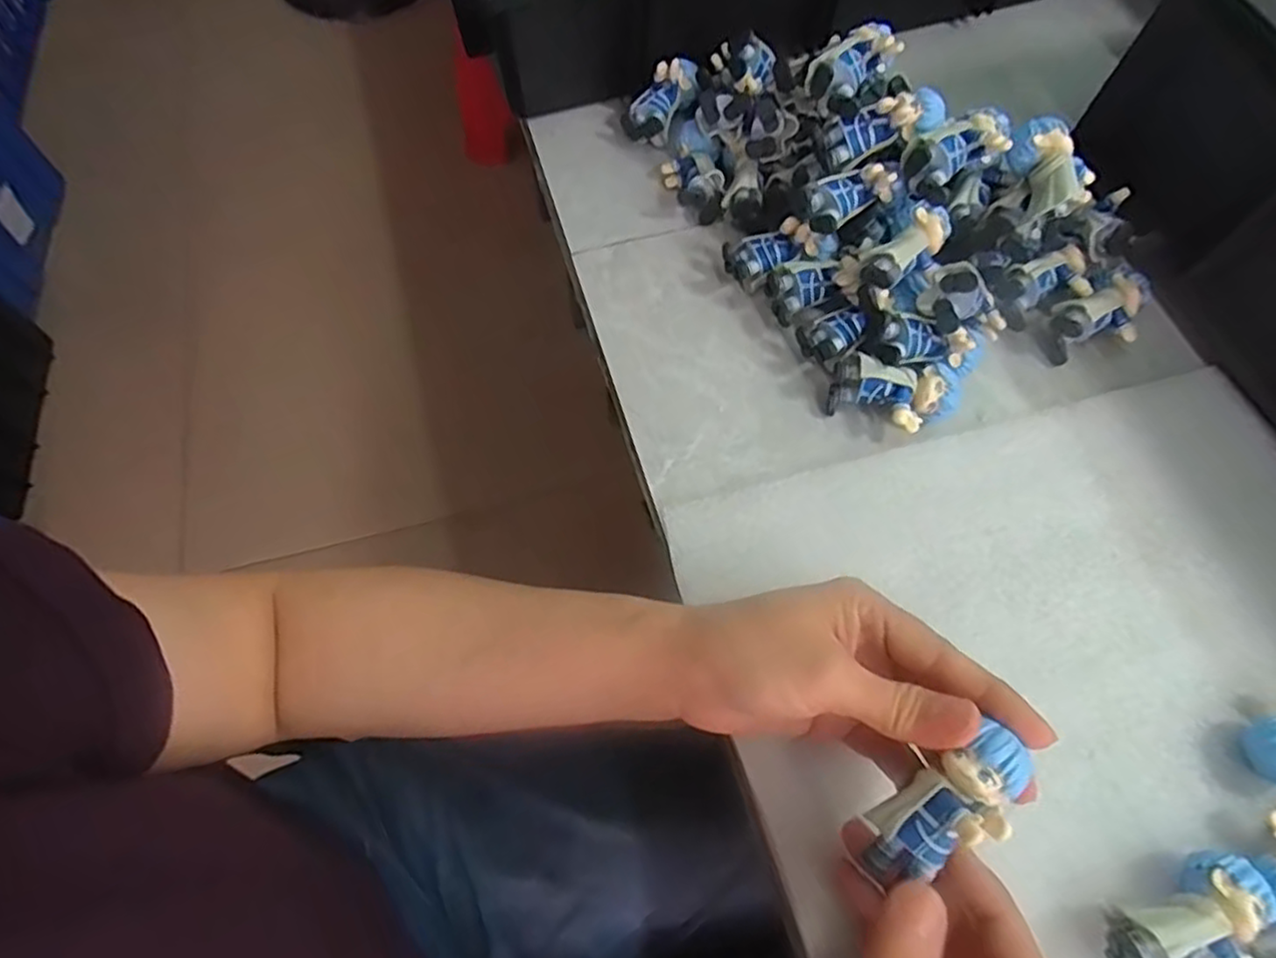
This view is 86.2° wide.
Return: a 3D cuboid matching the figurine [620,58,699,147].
[{"bbox_3d":[0.016,-0.231,0.418,0.026,0.026,0.055,43,96,15],"label":"figurine"}]

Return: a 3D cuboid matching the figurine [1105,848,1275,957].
[{"bbox_3d":[0.202,0.164,0.248,0.063,0.029,0.034,-24,70,-12],"label":"figurine"}]

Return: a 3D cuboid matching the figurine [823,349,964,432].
[{"bbox_3d":[0.128,-0.040,0.342,0.060,0.029,0.033,12,67,3],"label":"figurine"}]

